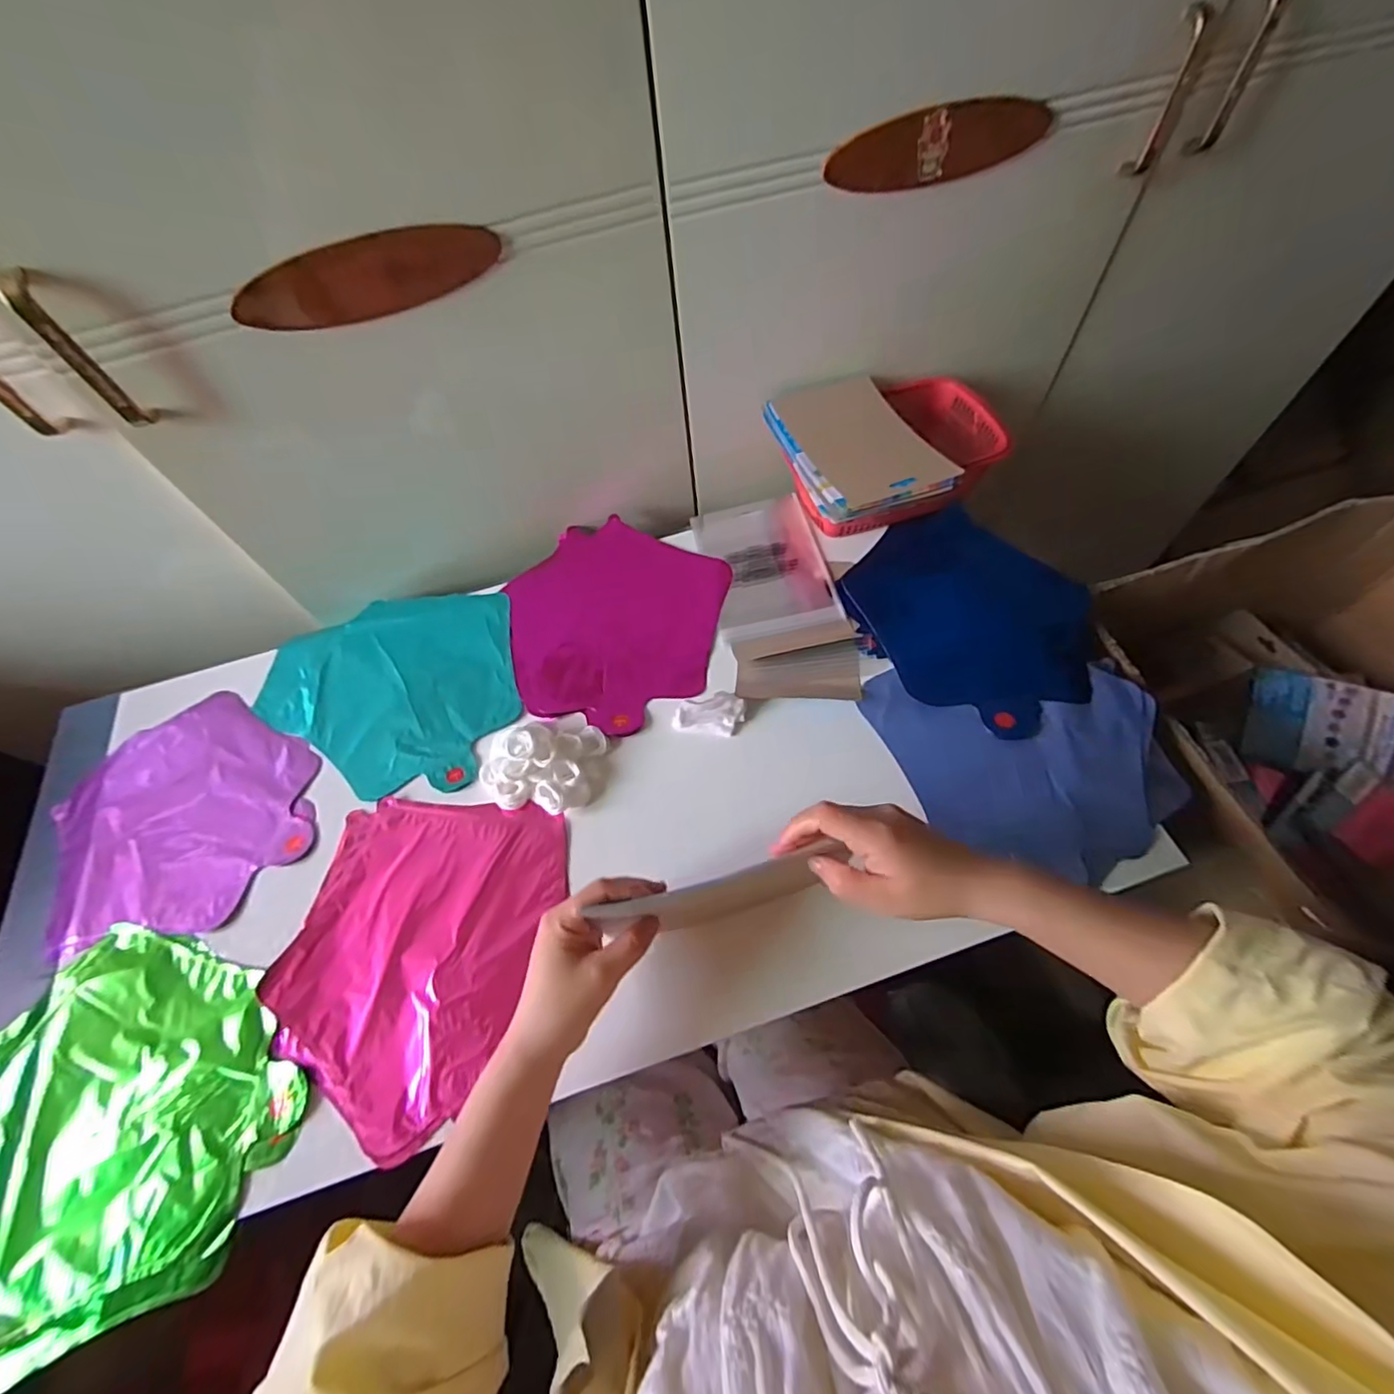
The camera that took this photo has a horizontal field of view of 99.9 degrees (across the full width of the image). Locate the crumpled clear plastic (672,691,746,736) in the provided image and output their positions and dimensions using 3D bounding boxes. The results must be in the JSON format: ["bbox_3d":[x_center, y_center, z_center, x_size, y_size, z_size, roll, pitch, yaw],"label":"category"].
[{"bbox_3d":[0.011,0.013,0.526,0.062,0.024,0.032,5,60,8],"label":"crumpled clear plastic"}]

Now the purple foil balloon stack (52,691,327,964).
[{"bbox_3d":[-0.458,0.105,0.524,0.220,0.013,0.221,-36,64,-16],"label":"purple foil balloon stack"}]

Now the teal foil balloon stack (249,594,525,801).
[{"bbox_3d":[-0.302,-0.010,0.576,0.252,0.008,0.219,-4,58,2],"label":"teal foil balloon stack"}]

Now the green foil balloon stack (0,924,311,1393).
[{"bbox_3d":[-0.411,0.293,0.411,0.228,0.023,0.244,-36,63,-15],"label":"green foil balloon stack"}]

